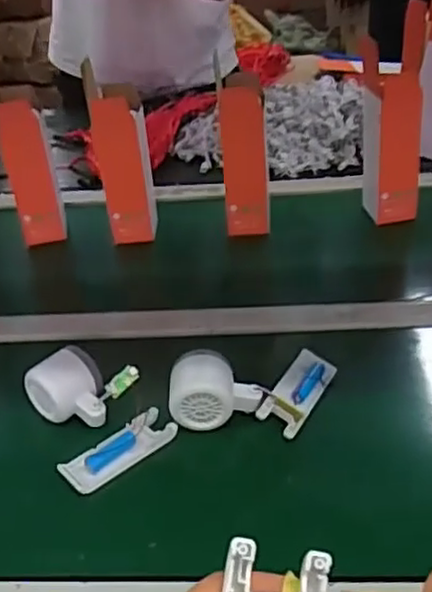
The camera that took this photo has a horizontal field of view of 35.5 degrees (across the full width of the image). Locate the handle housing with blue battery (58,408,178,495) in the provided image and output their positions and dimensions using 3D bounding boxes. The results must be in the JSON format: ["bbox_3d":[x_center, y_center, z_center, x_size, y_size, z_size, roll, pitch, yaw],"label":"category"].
[{"bbox_3d":[-0.085,0.137,0.600,0.104,0.013,0.035,-30,40,-31],"label":"handle housing with blue battery"}]

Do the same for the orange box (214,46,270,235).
[{"bbox_3d":[0.038,-0.178,0.882,0.061,0.211,0.062,-2,34,6],"label":"orange box"}]

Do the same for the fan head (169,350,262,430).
[{"bbox_3d":[-0.002,0.088,0.628,0.081,0.051,0.065,-9,33,-4],"label":"fan head"}]

